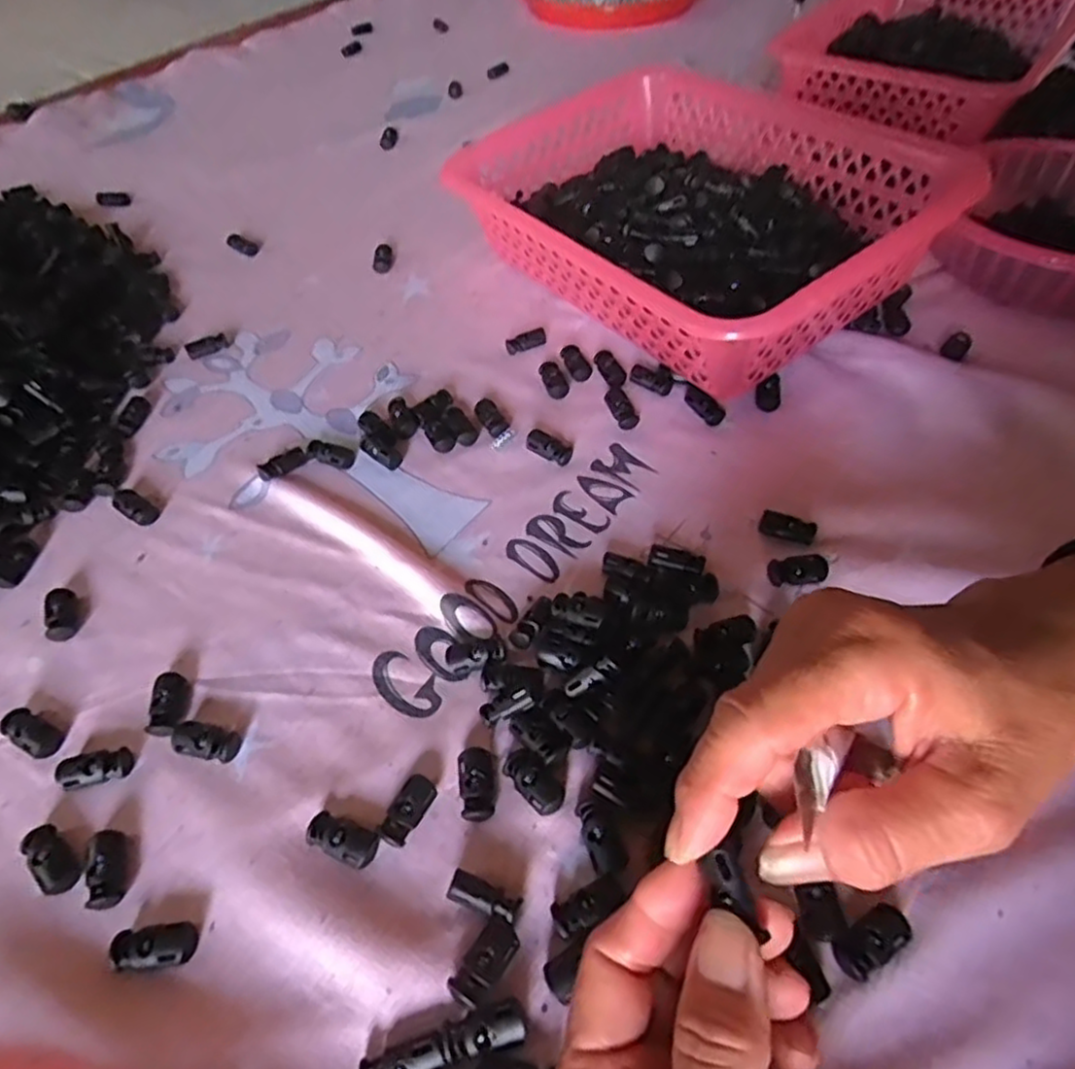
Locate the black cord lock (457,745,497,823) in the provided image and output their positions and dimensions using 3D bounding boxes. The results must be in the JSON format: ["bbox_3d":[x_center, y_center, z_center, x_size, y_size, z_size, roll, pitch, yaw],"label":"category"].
[{"bbox_3d":[-0.025,0.103,0.289,0.015,0.007,0.028,-7,52,-4],"label":"black cord lock"}]

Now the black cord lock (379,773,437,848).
[{"bbox_3d":[-0.052,0.110,0.284,0.014,0.007,0.028,23,56,18],"label":"black cord lock"}]

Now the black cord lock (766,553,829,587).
[{"bbox_3d":[0.128,0.017,0.344,0.028,0.007,0.013,-10,52,-6],"label":"black cord lock"}]

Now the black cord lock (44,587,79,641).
[{"bbox_3d":[-0.243,0.040,0.357,0.014,0.008,0.029,-17,53,-11],"label":"black cord lock"}]

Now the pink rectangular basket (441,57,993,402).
[{"bbox_3d":[0.092,-0.215,0.484,0.208,0.100,0.301,-33,58,-22],"label":"pink rectangular basket"}]

